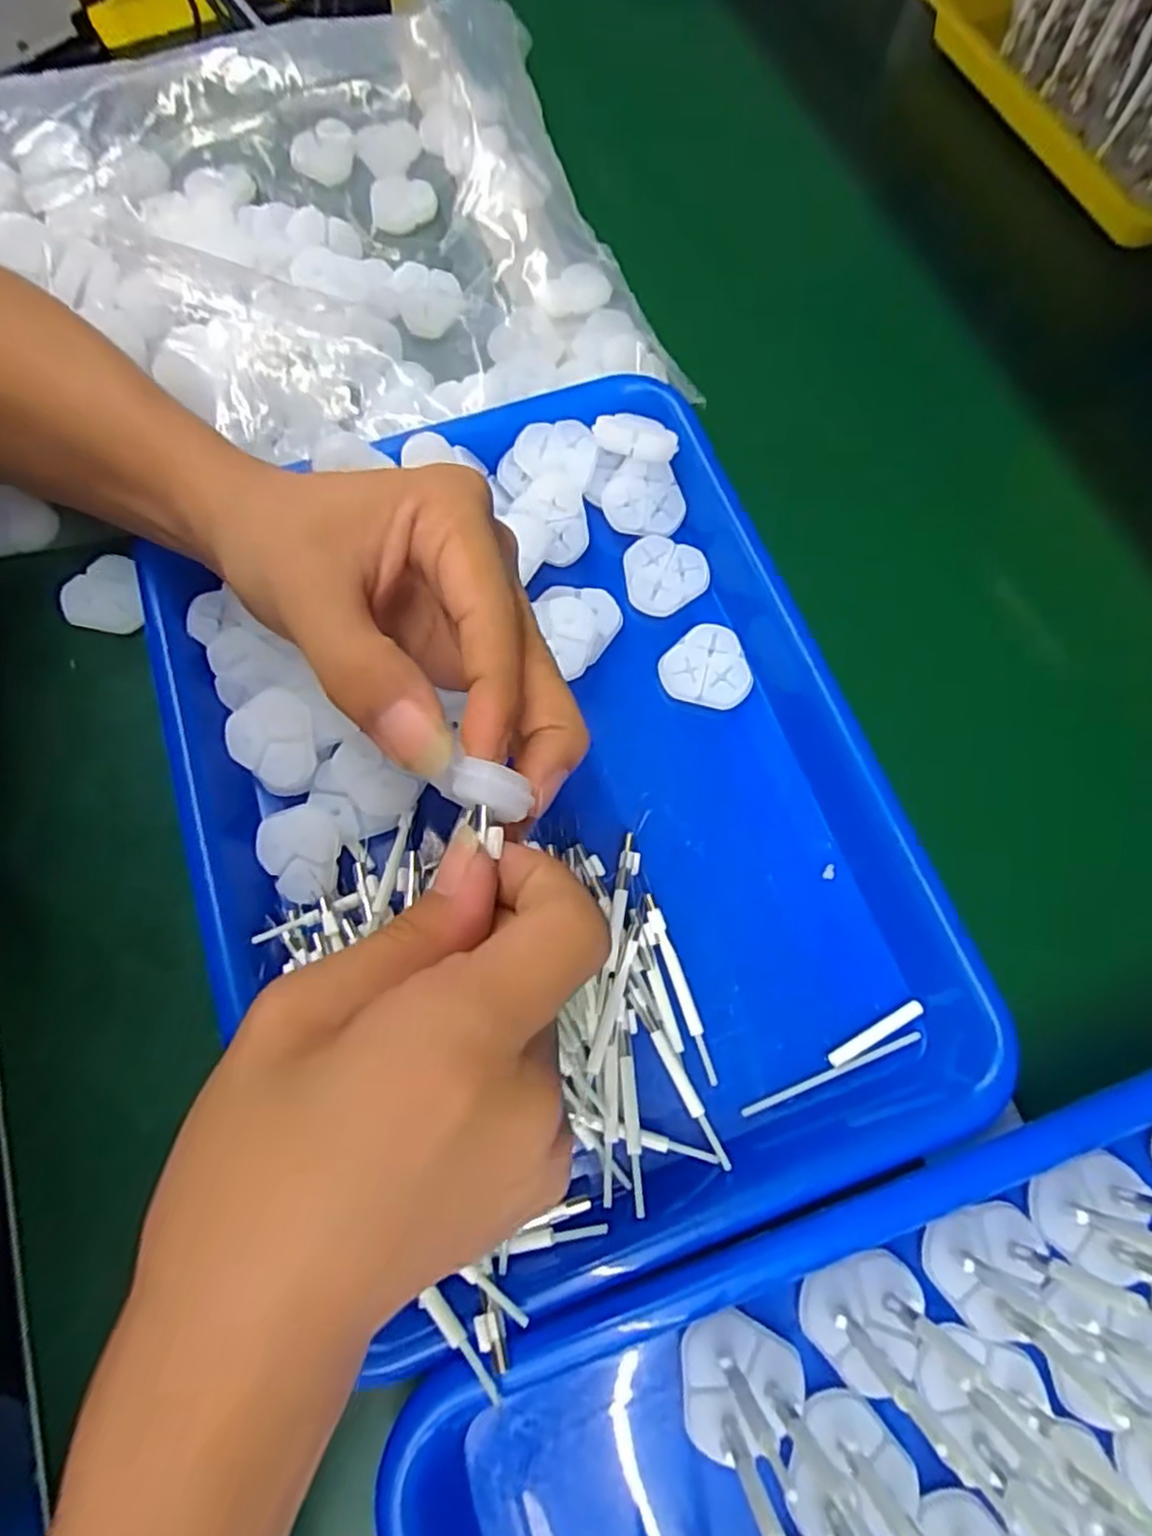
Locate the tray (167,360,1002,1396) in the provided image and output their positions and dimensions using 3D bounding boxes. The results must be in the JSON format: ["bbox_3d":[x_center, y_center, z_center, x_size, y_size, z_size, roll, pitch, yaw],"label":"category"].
[{"bbox_3d":[-0.013,0.003,0.276,0.259,0.041,0.329,-20,72,-6],"label":"tray"}]

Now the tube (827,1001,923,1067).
[{"bbox_3d":[0.108,0.096,0.257,0.039,0.004,0.005,-27,73,-8],"label":"tube"}]

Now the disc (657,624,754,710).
[{"bbox_3d":[0.056,-0.043,0.303,0.037,0.009,0.034,0,71,-1],"label":"disc"}]

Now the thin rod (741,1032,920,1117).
[{"bbox_3d":[0.091,0.109,0.254,0.070,0.004,0.004,-20,72,-6],"label":"thin rod"}]

